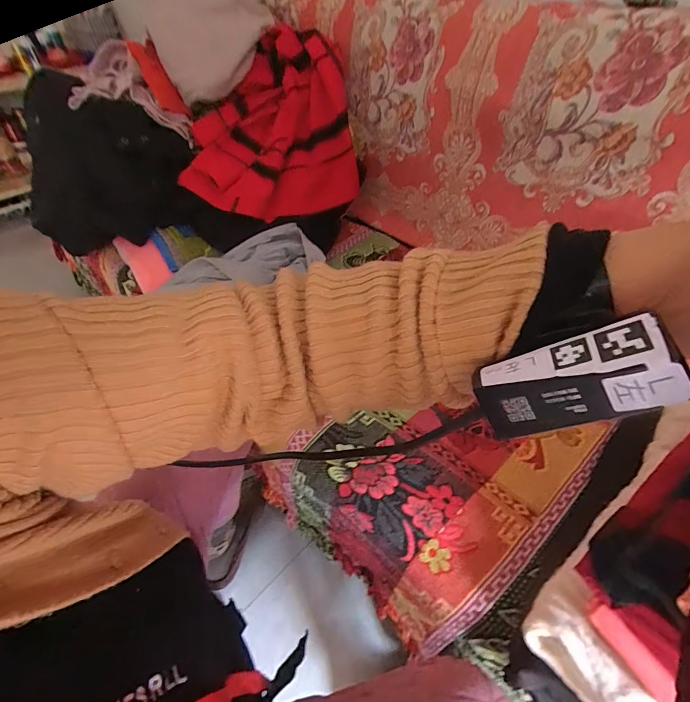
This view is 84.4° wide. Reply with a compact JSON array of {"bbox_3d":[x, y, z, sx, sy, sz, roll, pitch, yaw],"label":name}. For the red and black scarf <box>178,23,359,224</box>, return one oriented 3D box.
[{"bbox_3d":[-0.155,-0.455,0.782,0.335,0.299,0.220,-2,47,-1],"label":"red and black scarf"}]

